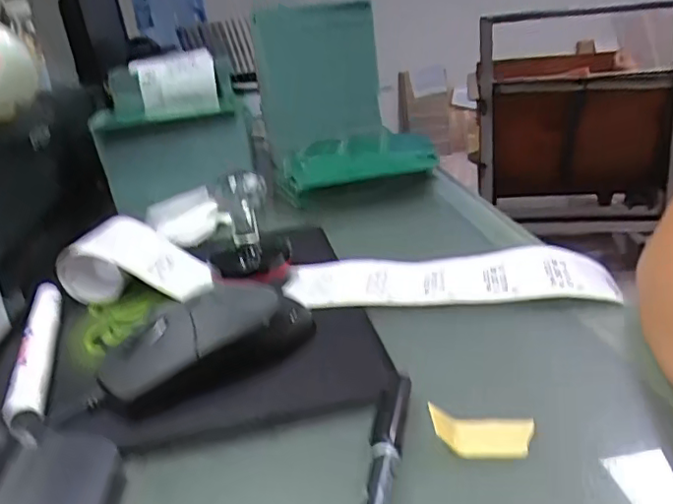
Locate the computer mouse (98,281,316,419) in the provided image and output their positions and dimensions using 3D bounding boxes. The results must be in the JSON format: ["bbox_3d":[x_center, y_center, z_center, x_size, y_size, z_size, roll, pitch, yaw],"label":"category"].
[{"bbox_3d":[-0.058,0.041,0.305,0.116,0.038,0.053,-24,27,-39],"label":"computer mouse"}]

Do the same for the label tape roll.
[{"bbox_3d":[-0.008,0.007,0.385,0.344,0.032,0.056,3,20,10],"label":"label tape roll"}]

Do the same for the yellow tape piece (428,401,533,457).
[{"bbox_3d":[0.060,0.074,0.243,0.041,0.007,0.022,-3,21,8],"label":"yellow tape piece"}]

